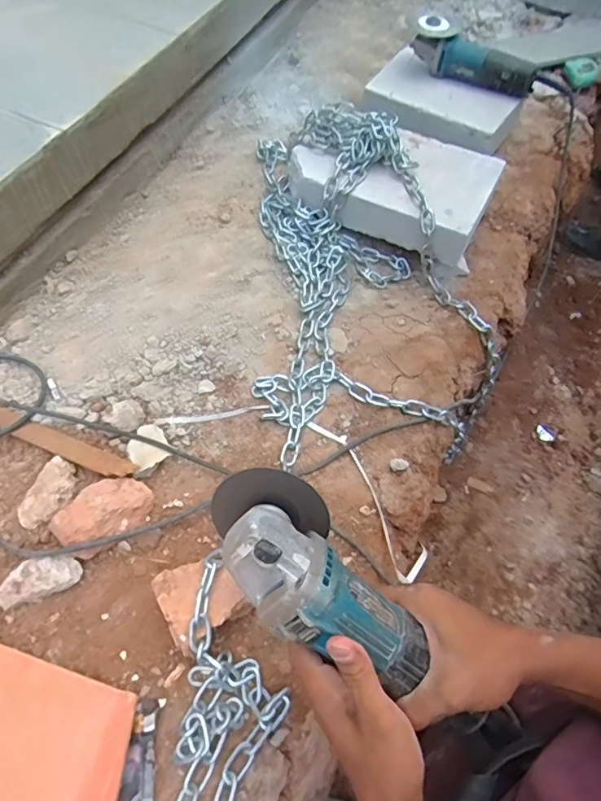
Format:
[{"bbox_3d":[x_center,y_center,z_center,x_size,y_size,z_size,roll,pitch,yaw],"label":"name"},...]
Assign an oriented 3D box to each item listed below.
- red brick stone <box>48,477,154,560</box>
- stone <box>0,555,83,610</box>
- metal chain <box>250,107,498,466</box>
[{"bbox_3d":[-0.233,0.134,0.604,0.073,0.061,0.106,32,64,15],"label":"red brick stone"},{"bbox_3d":[-0.295,0.205,0.575,0.094,0.041,0.039,-11,61,-8],"label":"stone"},{"bbox_3d":[0.086,-0.233,0.836,0.370,0.181,0.639,-8,61,-7],"label":"metal chain"}]

